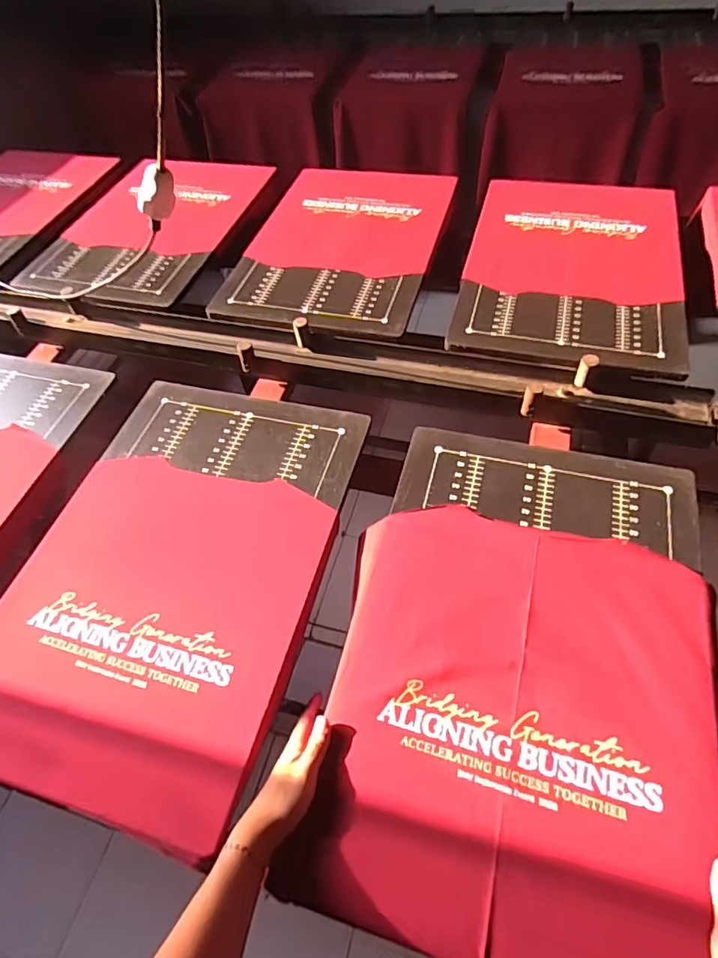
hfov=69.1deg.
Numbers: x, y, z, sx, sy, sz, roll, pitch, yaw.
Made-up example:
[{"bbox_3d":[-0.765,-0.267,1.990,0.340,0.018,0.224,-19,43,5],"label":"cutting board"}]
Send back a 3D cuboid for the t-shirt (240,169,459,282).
[{"bbox_3d":[-0.010,-0.637,1.258,0.420,0.011,0.467,11,55,12],"label":"t-shirt"}]

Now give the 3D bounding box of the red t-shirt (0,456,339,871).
[{"bbox_3d":[-0.278,0.161,0.666,0.407,0.025,0.432,11,55,13],"label":"red t-shirt"}]

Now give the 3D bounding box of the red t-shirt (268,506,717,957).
[{"bbox_3d":[0.170,0.250,0.574,0.406,0.029,0.452,12,55,13],"label":"red t-shirt"}]

